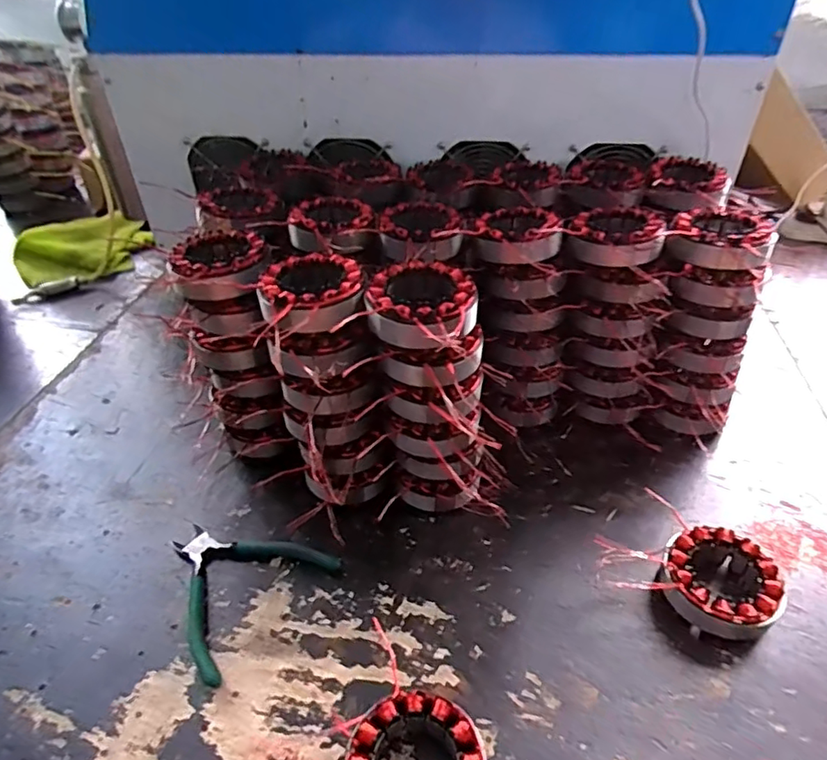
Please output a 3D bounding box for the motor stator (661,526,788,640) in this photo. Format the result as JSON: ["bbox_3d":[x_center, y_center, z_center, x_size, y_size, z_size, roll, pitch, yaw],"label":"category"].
[{"bbox_3d":[0.254,0.167,0.461,0.086,0.038,0.081,0,40,0],"label":"motor stator"}]

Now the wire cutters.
[{"bbox_3d":[-0.157,0.169,0.484,0.127,0.011,0.135,26,47,29],"label":"wire cutters"}]

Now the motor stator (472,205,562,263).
[{"bbox_3d":[0.099,-0.144,0.545,0.081,0.034,0.081,-5,40,-5],"label":"motor stator"}]

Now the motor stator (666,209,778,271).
[{"bbox_3d":[0.293,-0.131,0.530,0.086,0.044,0.086,24,46,27],"label":"motor stator"}]

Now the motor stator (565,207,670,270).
[{"bbox_3d":[0.198,-0.141,0.540,0.084,0.032,0.084,16,42,19],"label":"motor stator"}]

